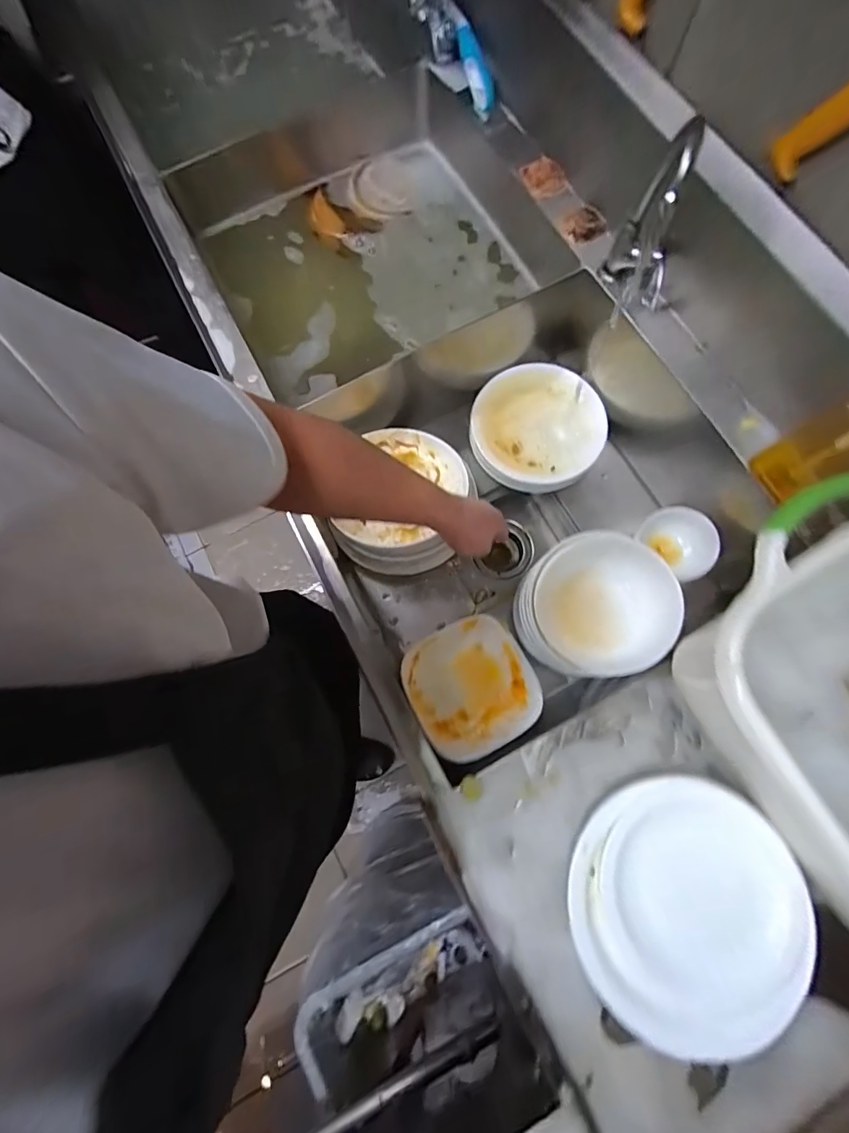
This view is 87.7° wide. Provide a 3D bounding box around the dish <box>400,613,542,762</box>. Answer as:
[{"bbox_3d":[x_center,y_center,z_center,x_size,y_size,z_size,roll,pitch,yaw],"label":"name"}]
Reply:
[{"bbox_3d":[0.060,0.153,0.575,0.155,0.056,0.154,-28,77,-5],"label":"dish"}]

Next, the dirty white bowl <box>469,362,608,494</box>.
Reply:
[{"bbox_3d":[0.203,-0.243,0.787,0.234,0.058,0.234,-1,82,6],"label":"dirty white bowl"}]

